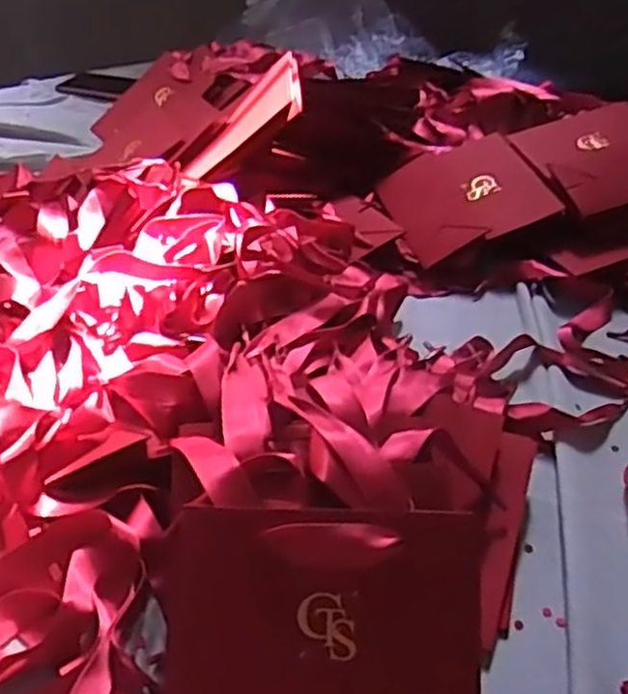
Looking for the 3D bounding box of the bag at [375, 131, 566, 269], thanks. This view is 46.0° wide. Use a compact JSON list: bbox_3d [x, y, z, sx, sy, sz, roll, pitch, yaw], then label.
[{"bbox_3d":[0.142,-0.147,0.706,0.136,0.009,0.144,-20,47,0],"label":"bag"}]

